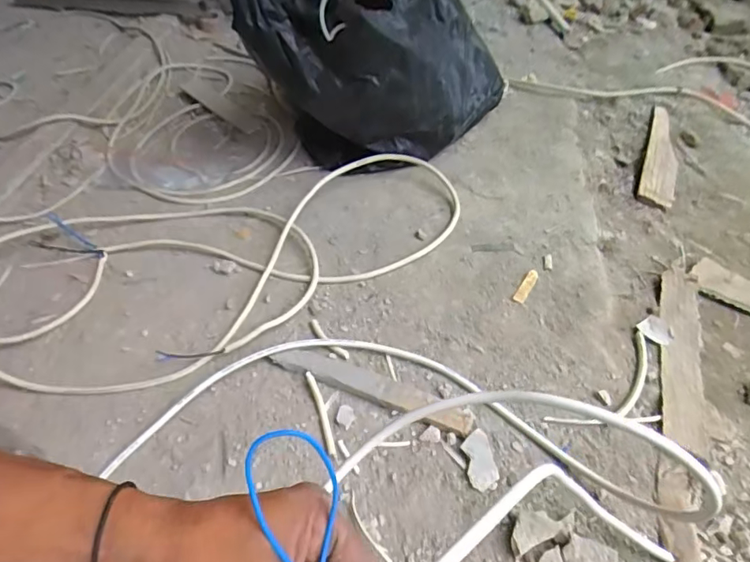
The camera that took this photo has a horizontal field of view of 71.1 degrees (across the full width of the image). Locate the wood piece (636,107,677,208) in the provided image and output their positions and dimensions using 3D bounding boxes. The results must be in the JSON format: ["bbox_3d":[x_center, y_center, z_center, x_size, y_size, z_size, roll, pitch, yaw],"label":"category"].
[{"bbox_3d":[0.511,-0.230,0.932,0.056,0.016,0.306,16,49,20],"label":"wood piece"}]

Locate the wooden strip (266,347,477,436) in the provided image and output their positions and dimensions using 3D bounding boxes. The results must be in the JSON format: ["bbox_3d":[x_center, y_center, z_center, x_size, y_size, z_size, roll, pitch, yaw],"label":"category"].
[{"bbox_3d":[-0.006,0.123,0.619,0.246,0.016,0.037,18,50,21],"label":"wooden strip"}]

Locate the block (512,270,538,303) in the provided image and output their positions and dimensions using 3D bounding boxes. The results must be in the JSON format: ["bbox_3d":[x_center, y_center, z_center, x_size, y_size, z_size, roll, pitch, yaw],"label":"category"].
[{"bbox_3d":[0.207,0.006,0.717,0.015,0.008,0.059,23,52,25],"label":"block"}]

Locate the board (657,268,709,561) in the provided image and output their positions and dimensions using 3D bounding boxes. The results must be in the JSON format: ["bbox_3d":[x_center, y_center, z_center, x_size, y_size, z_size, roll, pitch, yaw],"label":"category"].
[{"bbox_3d":[0.347,0.123,0.593,0.045,0.017,0.392,16,46,15],"label":"board"}]

